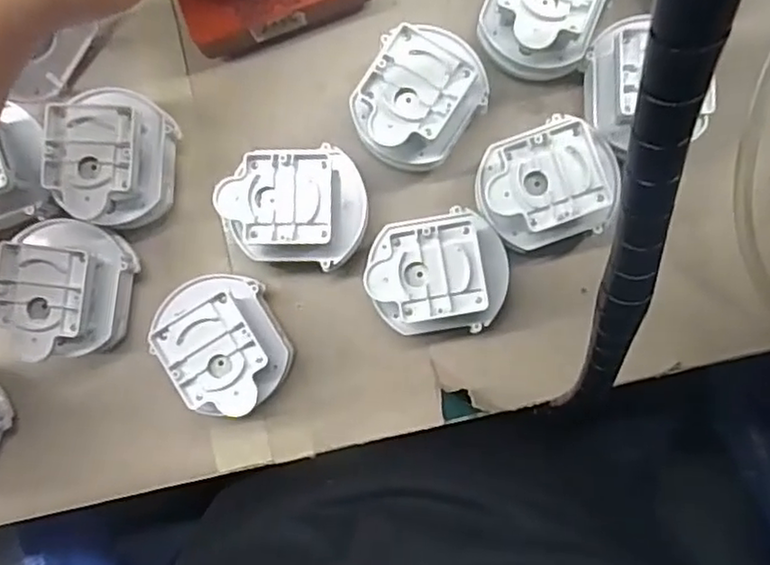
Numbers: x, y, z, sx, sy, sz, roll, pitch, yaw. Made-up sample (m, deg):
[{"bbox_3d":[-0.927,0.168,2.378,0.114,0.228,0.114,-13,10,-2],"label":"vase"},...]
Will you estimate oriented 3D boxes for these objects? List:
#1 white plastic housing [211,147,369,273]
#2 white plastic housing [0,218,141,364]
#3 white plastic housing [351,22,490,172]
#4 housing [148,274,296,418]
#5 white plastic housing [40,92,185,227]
[{"bbox_3d":[-0.045,-0.036,0.347,0.069,0.047,0.055,6,87,3],"label":"white plastic housing"},{"bbox_3d":[-0.164,0.004,0.349,0.057,0.048,0.067,15,87,4],"label":"white plastic housing"},{"bbox_3d":[0.017,-0.090,0.348,0.059,0.051,0.064,27,88,4],"label":"white plastic housing"},{"bbox_3d":[-0.082,0.031,0.346,0.058,0.051,0.072,-33,86,0],"label":"housing"},{"bbox_3d":[-0.142,-0.064,0.351,0.060,0.047,0.072,7,87,3],"label":"white plastic housing"}]

